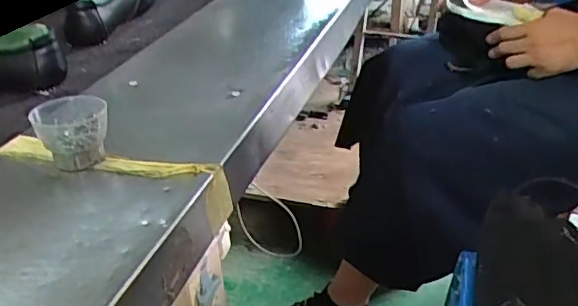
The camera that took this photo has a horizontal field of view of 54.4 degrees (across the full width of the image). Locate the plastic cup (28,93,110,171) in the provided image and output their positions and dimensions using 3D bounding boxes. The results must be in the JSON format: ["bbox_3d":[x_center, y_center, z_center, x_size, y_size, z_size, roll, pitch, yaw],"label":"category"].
[{"bbox_3d":[-0.192,-0.019,0.505,0.060,0.053,0.053,-18,33,-18],"label":"plastic cup"}]

